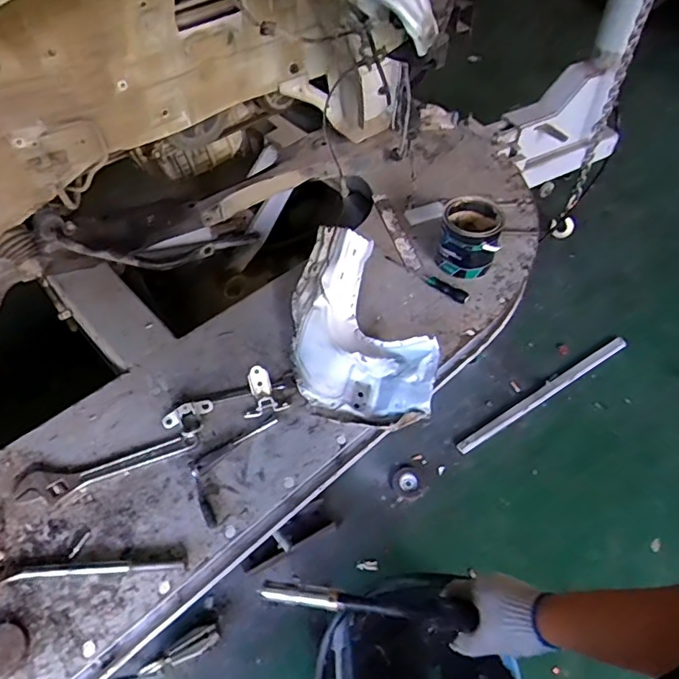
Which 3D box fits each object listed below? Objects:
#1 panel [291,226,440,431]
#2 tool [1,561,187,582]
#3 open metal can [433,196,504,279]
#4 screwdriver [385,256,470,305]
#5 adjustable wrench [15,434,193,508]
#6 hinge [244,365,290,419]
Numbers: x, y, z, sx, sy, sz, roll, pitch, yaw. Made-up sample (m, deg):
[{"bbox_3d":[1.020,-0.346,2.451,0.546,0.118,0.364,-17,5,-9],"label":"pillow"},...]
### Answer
[{"bbox_3d":[0.018,-0.026,1.283,0.288,0.133,0.536,-16,53,-12],"label":"panel"},{"bbox_3d":[-0.439,0.417,0.993,0.315,0.011,0.016,-3,51,-2],"label":"tool"},{"bbox_3d":[0.341,-0.263,1.457,0.153,0.181,0.151,0,51,0],"label":"open metal can"},{"bbox_3d":[0.232,-0.163,1.469,0.258,0.028,0.040,33,59,24],"label":"screwdriver"},{"bbox_3d":[-0.471,0.266,1.121,0.352,0.025,0.070,-15,53,-11],"label":"adjustable wrench"},{"bbox_3d":[-0.172,0.113,1.214,0.097,0.052,0.104,-15,53,-11],"label":"hinge"}]

